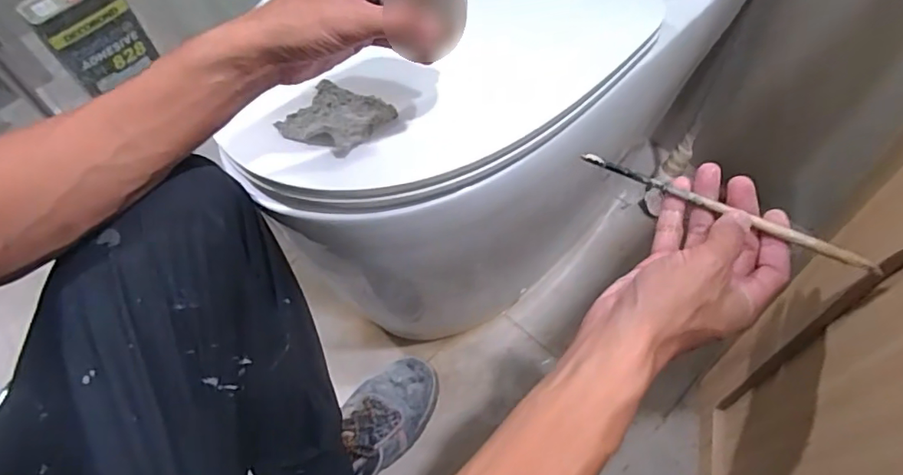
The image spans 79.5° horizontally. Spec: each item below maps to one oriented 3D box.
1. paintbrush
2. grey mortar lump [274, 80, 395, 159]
[{"bbox_3d":[0.186,-0.020,0.372,0.200,0.012,0.009,24,62,14],"label":"paintbrush"},{"bbox_3d":[-0.105,-0.109,0.483,0.082,0.020,0.071,26,62,20],"label":"grey mortar lump"}]

